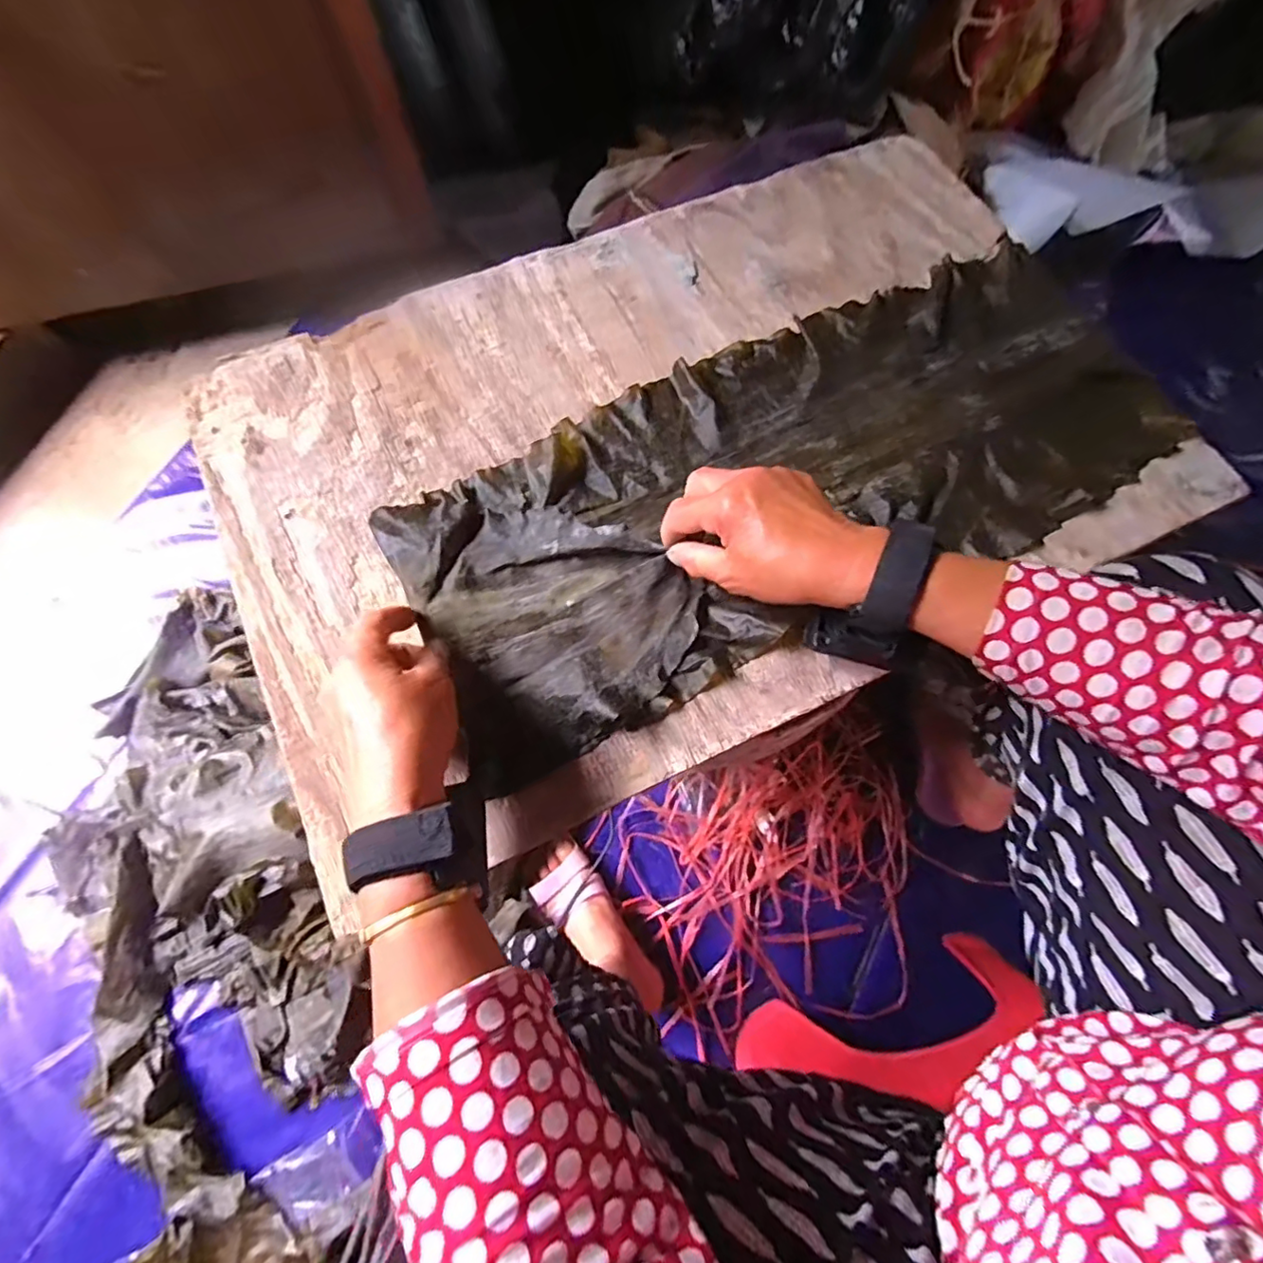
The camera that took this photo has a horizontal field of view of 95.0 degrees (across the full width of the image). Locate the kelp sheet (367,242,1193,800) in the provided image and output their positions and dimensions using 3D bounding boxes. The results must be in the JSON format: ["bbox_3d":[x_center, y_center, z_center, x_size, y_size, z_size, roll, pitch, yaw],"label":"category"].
[{"bbox_3d":[0.120,-0.117,0.429,0.566,0.030,0.235,-28,76,-10],"label":"kelp sheet"}]

